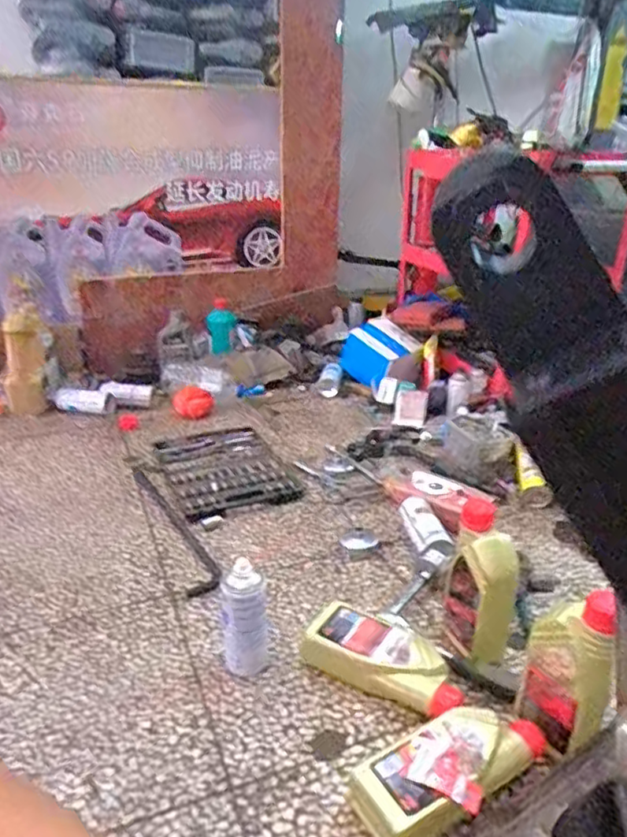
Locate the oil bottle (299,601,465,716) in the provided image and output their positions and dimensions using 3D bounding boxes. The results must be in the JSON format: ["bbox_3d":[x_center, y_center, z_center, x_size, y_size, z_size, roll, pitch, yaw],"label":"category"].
[{"bbox_3d":[0.101,0.351,0.929,0.242,0.072,0.086,15,28,29],"label":"oil bottle"}]

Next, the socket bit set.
[{"bbox_3d":[-0.214,0.120,1.506,0.268,0.039,0.382,-13,28,-21],"label":"socket bit set"}]

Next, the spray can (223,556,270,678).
[{"bbox_3d":[-0.103,0.289,0.931,0.065,0.177,0.067,-3,24,-9],"label":"spray can"}]

